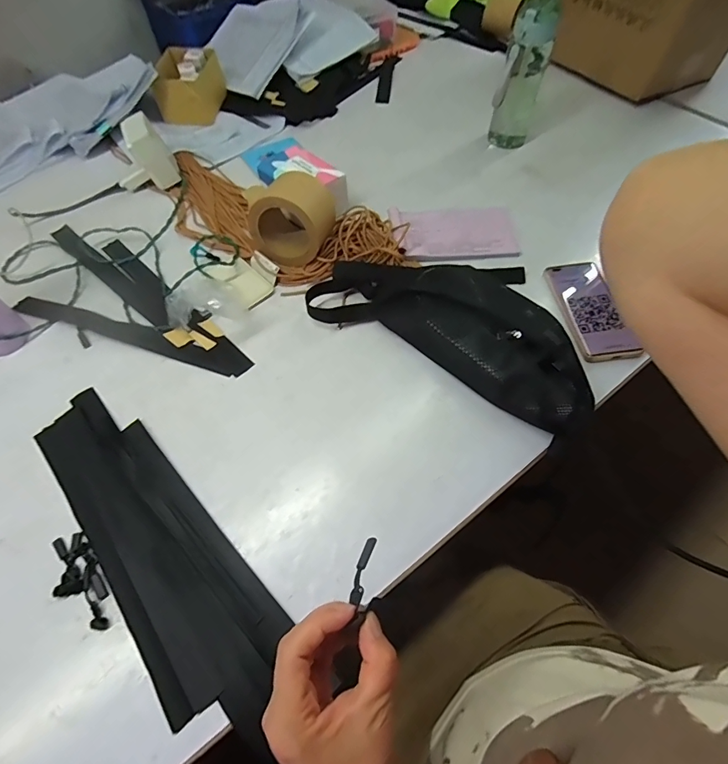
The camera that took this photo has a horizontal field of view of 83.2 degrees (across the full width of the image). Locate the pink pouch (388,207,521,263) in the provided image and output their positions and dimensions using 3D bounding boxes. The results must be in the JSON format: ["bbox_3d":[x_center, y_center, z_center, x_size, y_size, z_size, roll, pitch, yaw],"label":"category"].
[{"bbox_3d":[0.148,-0.234,0.652,0.193,0.020,0.118,-4,58,-3],"label":"pink pouch"}]

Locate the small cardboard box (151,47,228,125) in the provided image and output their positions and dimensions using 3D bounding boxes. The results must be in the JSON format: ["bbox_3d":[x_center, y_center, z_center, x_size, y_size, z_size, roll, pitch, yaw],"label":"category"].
[{"bbox_3d":[-0.357,-0.611,0.846,0.111,0.082,0.142,4,58,3],"label":"small cardboard box"}]

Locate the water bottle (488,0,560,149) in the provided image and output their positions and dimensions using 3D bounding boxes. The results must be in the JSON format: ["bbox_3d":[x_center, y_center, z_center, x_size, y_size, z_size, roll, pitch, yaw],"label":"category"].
[{"bbox_3d":[0.276,-0.528,0.721,0.068,0.213,0.080,19,60,11],"label":"water bottle"}]

